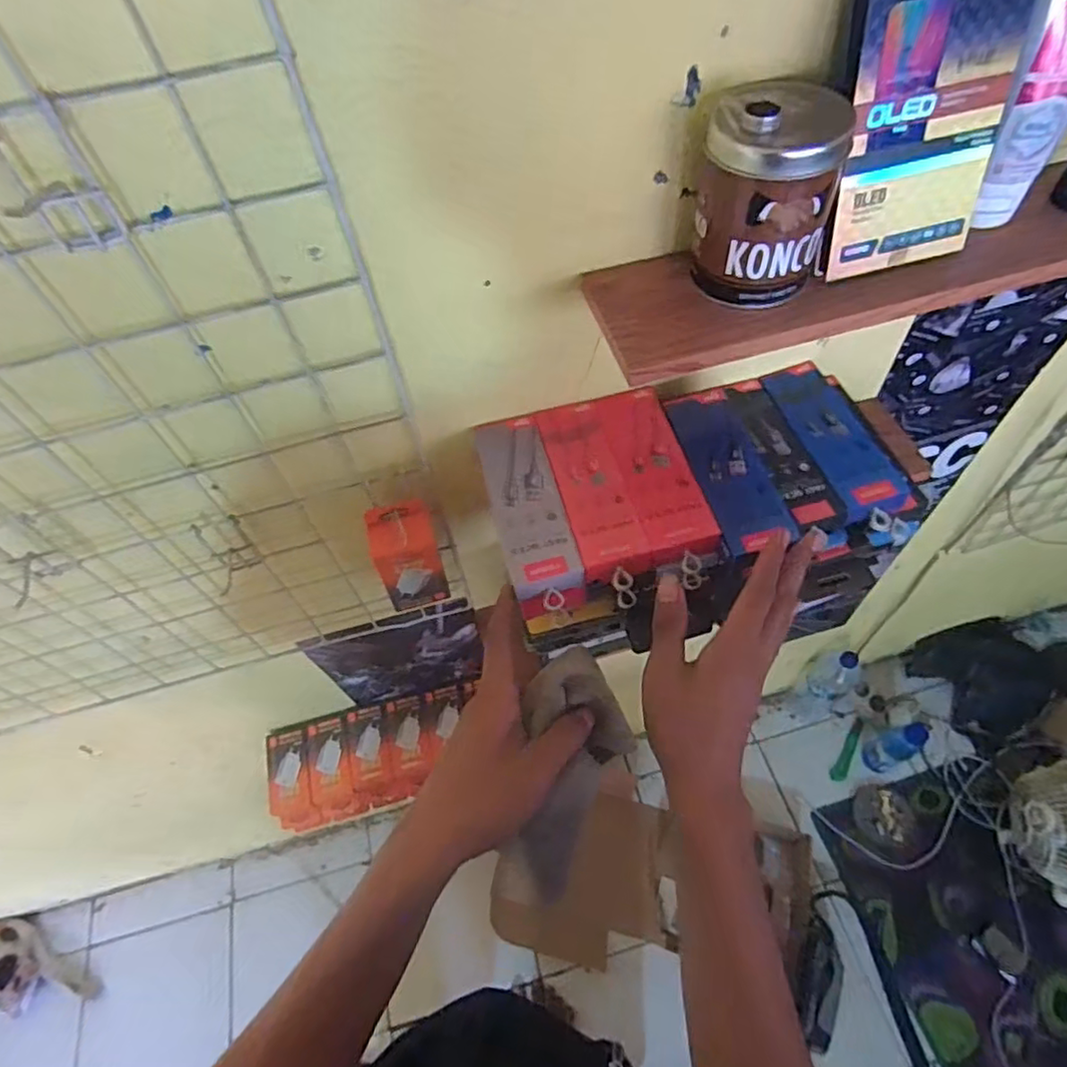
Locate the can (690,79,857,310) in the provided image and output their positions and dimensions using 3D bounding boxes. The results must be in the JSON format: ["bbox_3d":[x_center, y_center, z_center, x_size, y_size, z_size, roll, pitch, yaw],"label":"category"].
[{"bbox_3d":[0.132,-0.196,0.364,0.080,0.097,0.069,20,61,17],"label":"can"}]

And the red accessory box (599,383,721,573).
[{"bbox_3d":[0.093,-0.050,0.487,0.053,0.025,0.151,-13,57,-4],"label":"red accessory box"}]

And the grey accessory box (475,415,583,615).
[{"bbox_3d":[-0.003,-0.016,0.480,0.052,0.032,0.161,-14,57,-5],"label":"grey accessory box"}]

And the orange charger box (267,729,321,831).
[{"bbox_3d":[-0.337,0.344,0.866,0.059,0.029,0.133,-12,79,-3],"label":"orange charger box"}]

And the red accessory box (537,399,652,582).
[{"bbox_3d":[0.043,-0.040,0.483,0.049,0.024,0.152,-13,57,-3],"label":"red accessory box"}]

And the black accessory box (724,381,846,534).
[{"bbox_3d":[0.200,-0.069,0.514,0.042,0.023,0.151,-16,57,-5],"label":"black accessory box"}]

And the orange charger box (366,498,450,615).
[{"bbox_3d":[-0.110,0.024,0.568,0.063,0.116,0.043,-15,57,-5],"label":"orange charger box"}]

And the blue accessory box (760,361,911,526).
[{"bbox_3d":[0.246,-0.082,0.521,0.056,0.027,0.151,-16,57,-5],"label":"blue accessory box"}]

